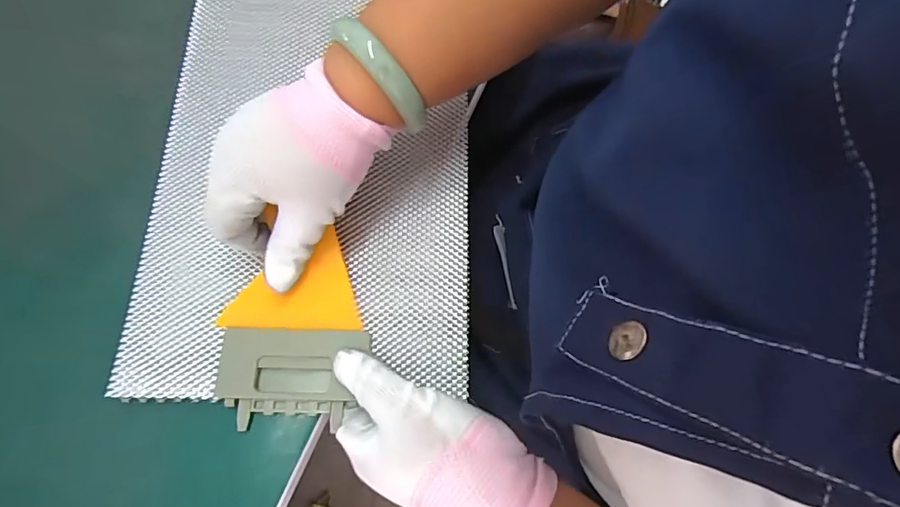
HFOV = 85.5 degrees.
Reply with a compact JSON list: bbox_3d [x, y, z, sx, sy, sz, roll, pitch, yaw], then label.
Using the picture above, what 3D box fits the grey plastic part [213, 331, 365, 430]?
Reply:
[{"bbox_3d":[-0.091,0.070,0.282,0.080,0.006,0.053,1,72,-2],"label":"grey plastic part"}]

